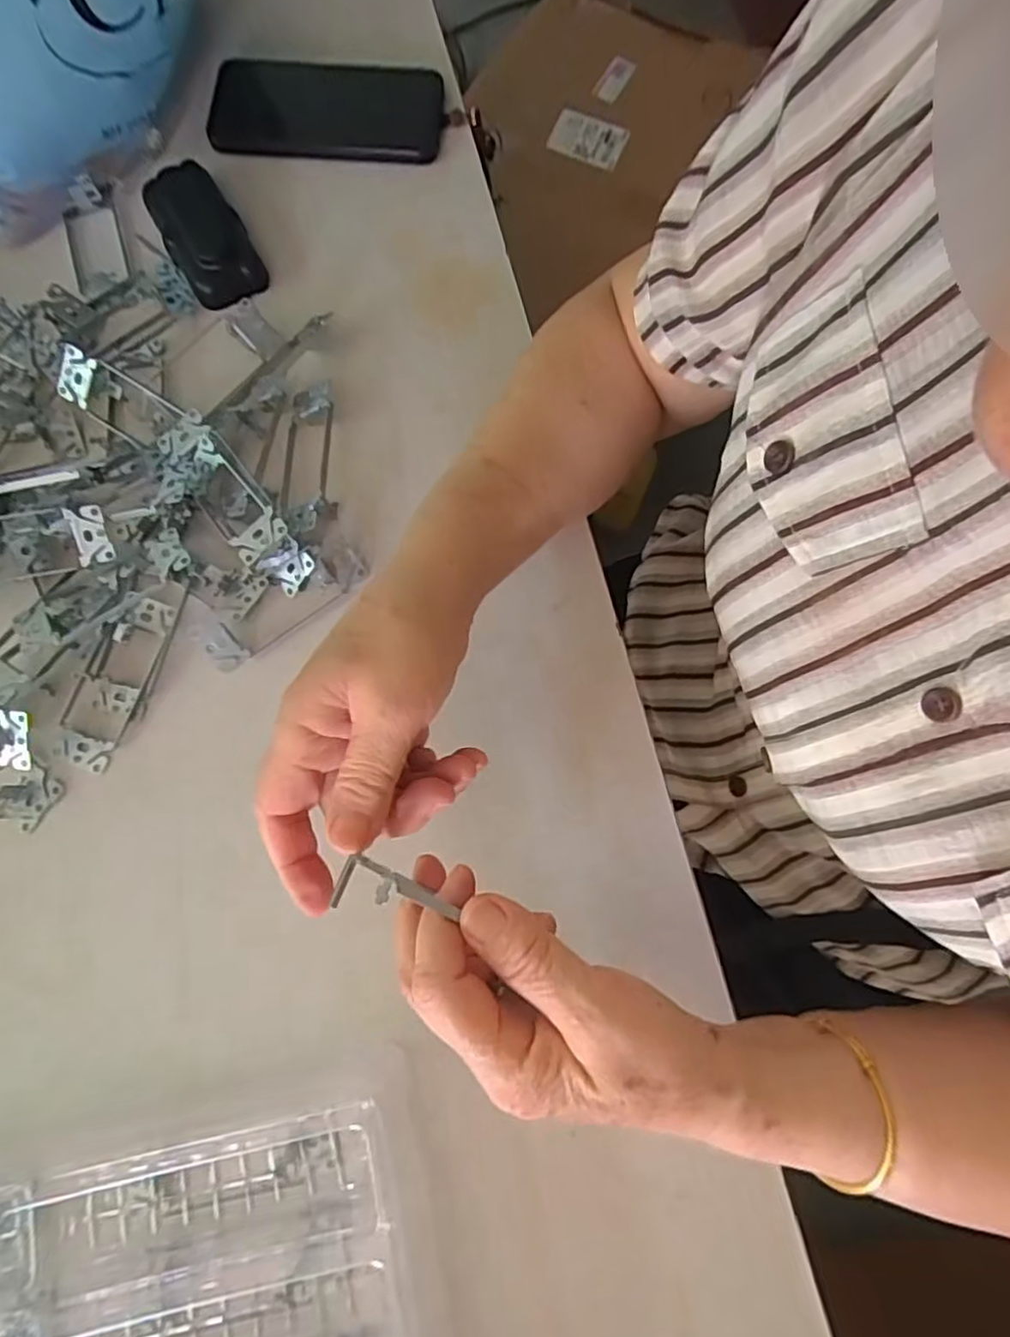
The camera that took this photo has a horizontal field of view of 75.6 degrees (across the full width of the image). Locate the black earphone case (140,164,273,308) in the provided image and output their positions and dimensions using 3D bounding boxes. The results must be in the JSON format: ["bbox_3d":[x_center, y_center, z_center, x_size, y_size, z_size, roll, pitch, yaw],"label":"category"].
[{"bbox_3d":[-0.210,-0.305,0.449,0.052,0.028,0.112,-27,79,-7],"label":"black earphone case"}]

